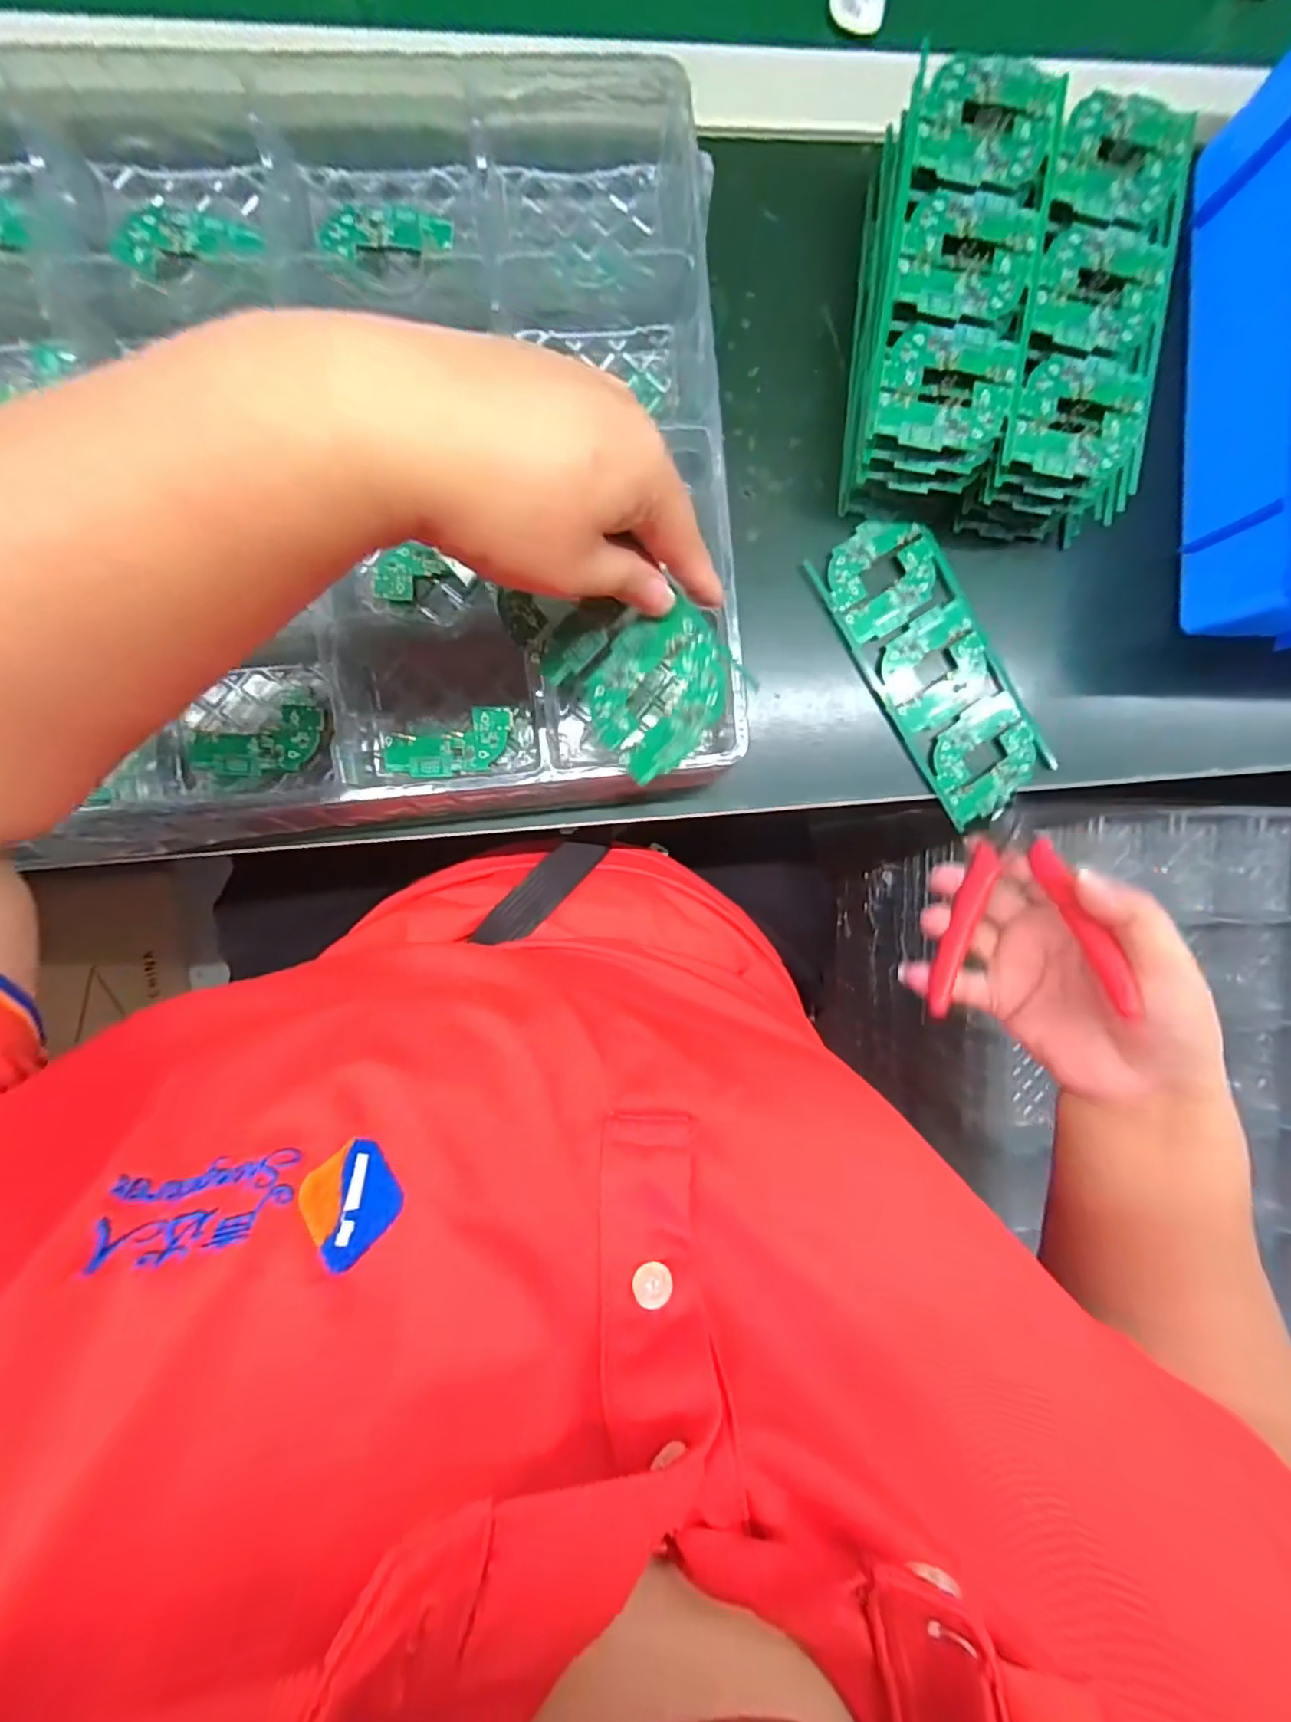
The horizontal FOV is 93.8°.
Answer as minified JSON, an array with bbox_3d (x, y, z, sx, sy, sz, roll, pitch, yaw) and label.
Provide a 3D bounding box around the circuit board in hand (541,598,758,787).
[{"bbox_3d":[0.002,-0.077,0.257,0.063,0.005,0.068,-40,93,18],"label":"circuit board in hand"}]

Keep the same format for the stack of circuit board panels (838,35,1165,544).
[{"bbox_3d":[0.211,-0.259,0.302,0.078,0.053,0.170,6,92,-6],"label":"stack of circuit board panels"}]

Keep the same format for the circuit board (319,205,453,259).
[{"bbox_3d":[-0.120,-0.294,0.281,0.058,0.006,0.023,-4,93,-6],"label":"circuit board"}]

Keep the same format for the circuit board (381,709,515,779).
[{"bbox_3d":[-0.096,-0.056,0.297,0.063,0.004,0.028,-11,93,-5],"label":"circuit board"}]

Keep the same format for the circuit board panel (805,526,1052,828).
[{"bbox_3d":[0.161,-0.106,0.333,0.068,0.008,0.166,-33,95,-4],"label":"circuit board panel"}]

